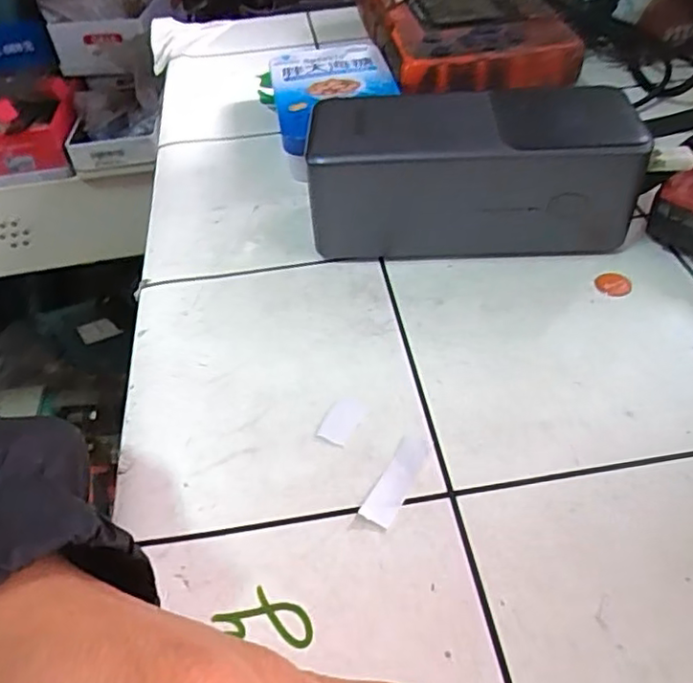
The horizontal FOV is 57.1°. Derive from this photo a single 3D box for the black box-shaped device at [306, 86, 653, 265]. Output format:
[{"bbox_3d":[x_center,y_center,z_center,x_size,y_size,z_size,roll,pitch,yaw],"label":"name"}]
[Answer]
[{"bbox_3d":[0.051,-0.068,0.265,0.126,0.053,0.047,0,46,4],"label":"black box-shaped device"}]

